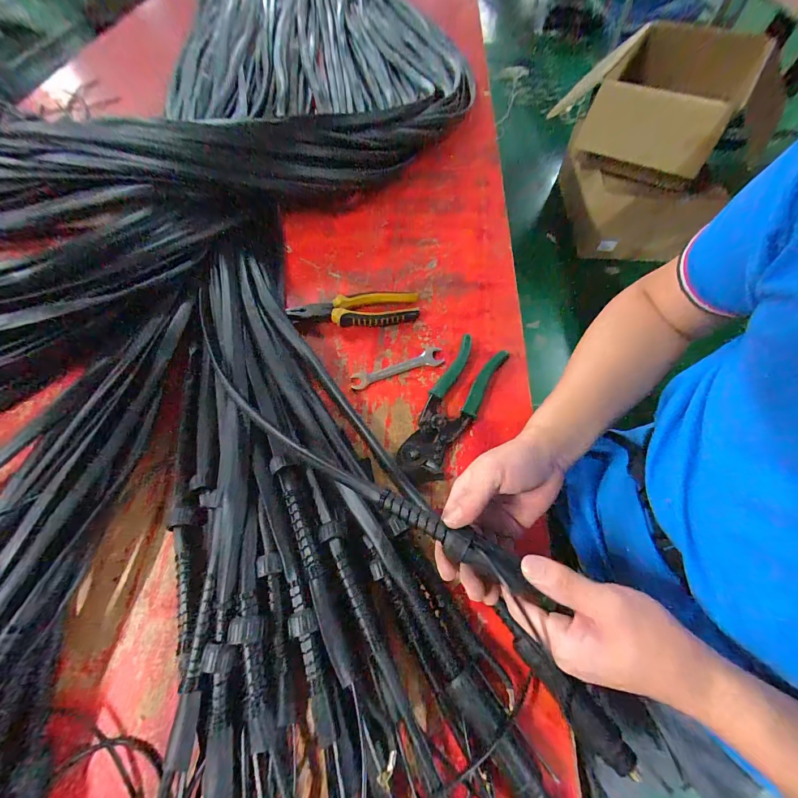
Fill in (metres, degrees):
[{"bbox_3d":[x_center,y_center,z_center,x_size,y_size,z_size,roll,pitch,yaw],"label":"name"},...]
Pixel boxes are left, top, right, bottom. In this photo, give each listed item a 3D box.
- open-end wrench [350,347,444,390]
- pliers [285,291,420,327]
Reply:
[{"bbox_3d":[-0.001,-0.044,0.479,0.131,0.004,0.029,-18,63,-8],"label":"open-end wrench"},{"bbox_3d":[-0.067,-0.135,0.520,0.190,0.024,0.054,-4,62,0],"label":"pliers"}]

